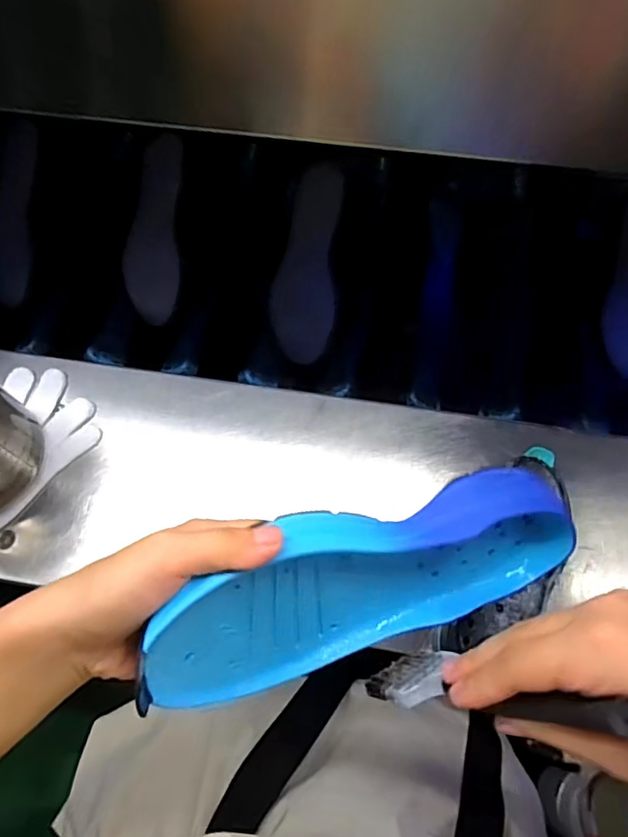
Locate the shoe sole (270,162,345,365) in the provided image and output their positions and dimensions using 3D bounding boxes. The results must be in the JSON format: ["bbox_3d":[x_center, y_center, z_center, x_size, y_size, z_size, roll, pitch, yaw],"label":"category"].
[{"bbox_3d":[-0.007,-0.187,0.645,0.072,0.017,0.234,7,89,3],"label":"shoe sole"}]

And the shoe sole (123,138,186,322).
[{"bbox_3d":[-0.197,-0.232,0.664,0.066,0.014,0.225,4,89,2],"label":"shoe sole"}]

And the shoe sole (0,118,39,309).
[{"bbox_3d":[-0.383,-0.257,0.680,0.058,0.012,0.220,8,92,4],"label":"shoe sole"}]

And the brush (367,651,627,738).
[{"bbox_3d":[0.090,0.115,0.221,0.023,0.207,0.026,18,65,-22],"label":"brush"}]

